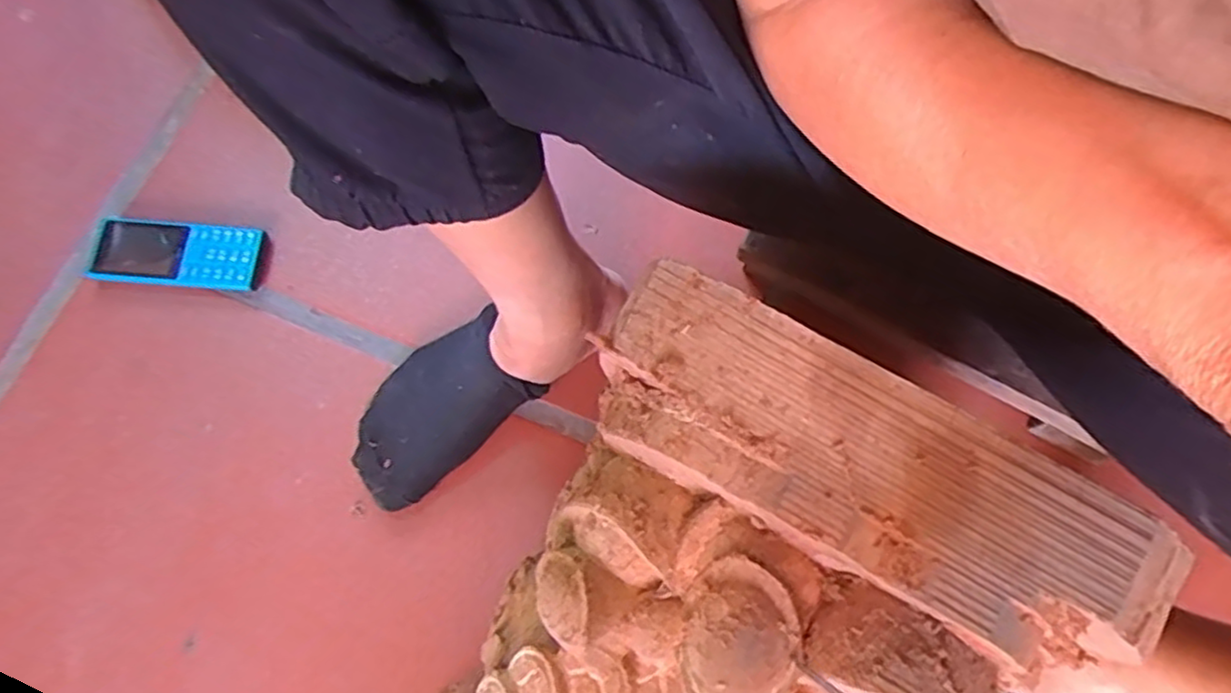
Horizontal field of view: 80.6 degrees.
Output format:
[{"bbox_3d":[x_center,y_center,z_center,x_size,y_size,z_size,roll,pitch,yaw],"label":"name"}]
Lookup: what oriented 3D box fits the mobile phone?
[{"bbox_3d":[-0.341,-0.071,0.565,0.135,0.020,0.051,5,73,2],"label":"mobile phone"}]

